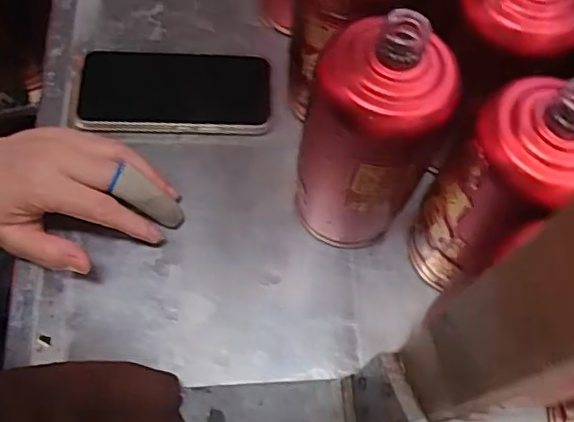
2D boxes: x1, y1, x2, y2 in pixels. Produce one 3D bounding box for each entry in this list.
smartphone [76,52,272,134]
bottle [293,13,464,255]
[{"bbox_3d":[-0.091,-0.095,0.497,0.152,0.018,0.075,-1,66,-6],"label":"smartphone"},{"bbox_3d":[0.048,-0.042,0.381,0.079,0.182,0.074,22,66,9],"label":"bottle"}]

